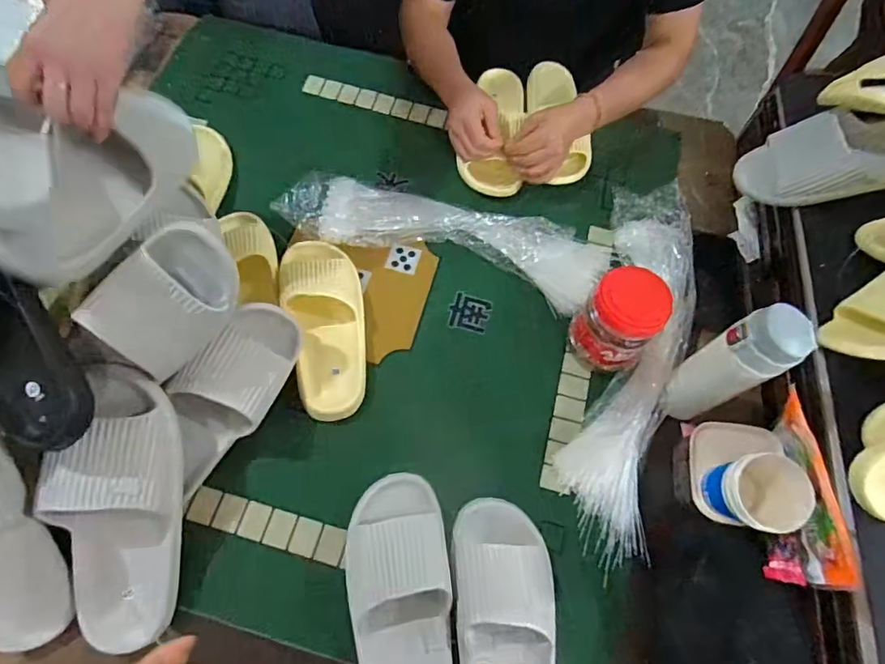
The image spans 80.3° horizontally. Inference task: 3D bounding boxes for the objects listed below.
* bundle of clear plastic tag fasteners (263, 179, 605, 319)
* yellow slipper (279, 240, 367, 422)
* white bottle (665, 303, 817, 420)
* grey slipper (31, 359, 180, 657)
[{"bbox_3d":[0.002,-0.136,0.745,0.464,0.051,0.122,16,66,5],"label":"bundle of clear plastic tag fasteners"},{"bbox_3d":[-0.149,-0.016,0.683,0.100,0.058,0.252,-12,67,-8],"label":"yellow slipper"},{"bbox_3d":[0.312,0.036,0.568,0.067,0.169,0.061,1,66,-2],"label":"white bottle"},{"bbox_3d":[-0.326,0.180,0.524,0.102,0.069,0.288,-2,90,-3],"label":"grey slipper"}]

